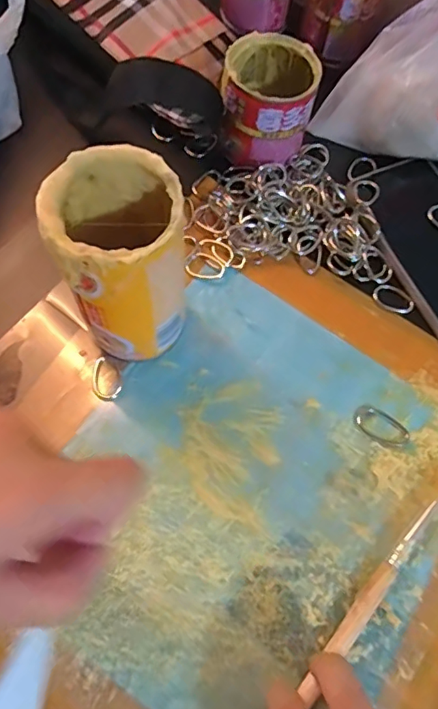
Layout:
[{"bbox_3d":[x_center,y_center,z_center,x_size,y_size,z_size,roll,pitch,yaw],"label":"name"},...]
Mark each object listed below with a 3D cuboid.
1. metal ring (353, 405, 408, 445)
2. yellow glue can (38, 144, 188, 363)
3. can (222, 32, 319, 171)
[{"bbox_3d":[0.104,0.046,0.328,0.036,0.004,0.019,36,69,10],"label":"metal ring"},{"bbox_3d":[-0.050,-0.048,0.291,0.061,0.125,0.067,2,68,-4],"label":"yellow glue can"},{"bbox_3d":[0.036,-0.186,0.381,0.063,0.060,0.071,9,67,-1],"label":"can"}]

